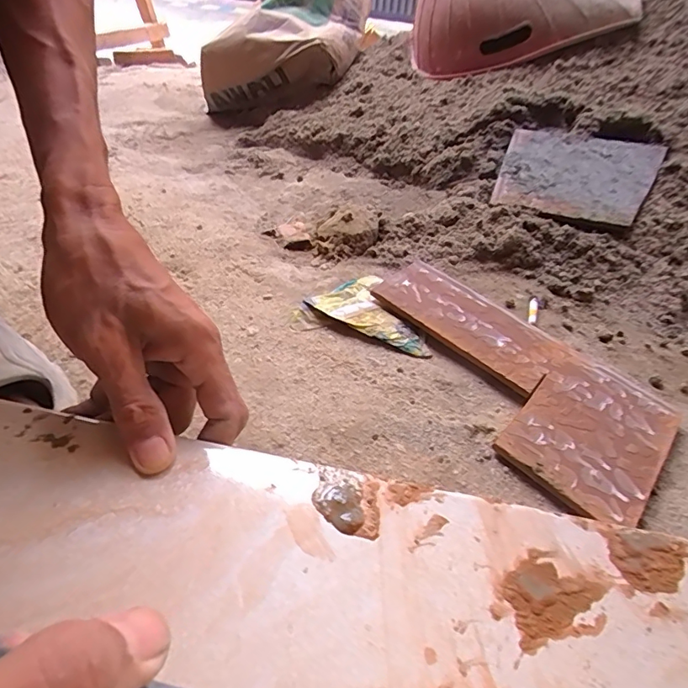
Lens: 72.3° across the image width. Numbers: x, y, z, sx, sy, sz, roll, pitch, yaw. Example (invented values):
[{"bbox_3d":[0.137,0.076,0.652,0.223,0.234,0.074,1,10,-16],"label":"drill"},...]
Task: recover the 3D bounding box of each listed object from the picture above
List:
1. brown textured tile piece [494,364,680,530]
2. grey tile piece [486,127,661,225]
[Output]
[{"bbox_3d":[0.210,0.077,0.404,0.107,0.020,0.166,31,45,27],"label":"brown textured tile piece"},{"bbox_3d":[0.319,-0.234,0.648,0.191,0.013,0.205,18,57,18],"label":"grey tile piece"}]

